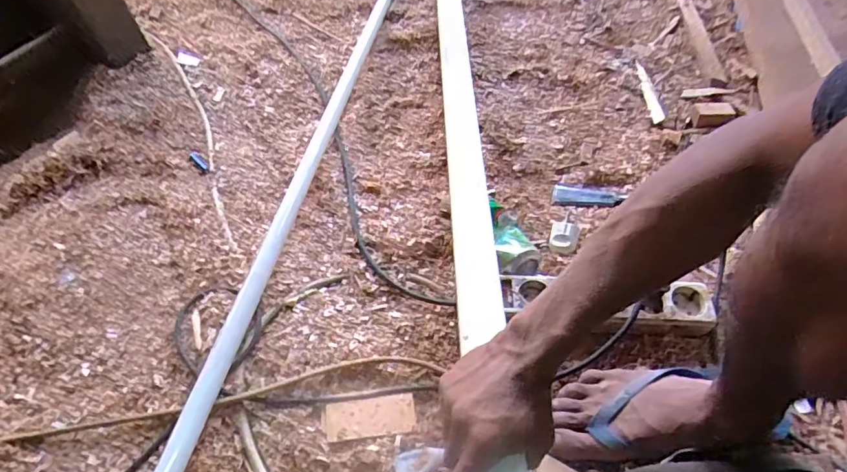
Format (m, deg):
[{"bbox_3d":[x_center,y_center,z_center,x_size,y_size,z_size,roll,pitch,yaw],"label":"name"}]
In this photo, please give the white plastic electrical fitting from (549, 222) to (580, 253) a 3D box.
[{"bbox_3d":[0.182,0.004,0.665,0.035,0.029,0.033,16,58,10],"label":"white plastic electrical fitting"}]

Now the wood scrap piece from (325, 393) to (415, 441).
[{"bbox_3d":[-0.057,0.191,0.545,0.092,0.005,0.042,-7,54,-1],"label":"wood scrap piece"}]

